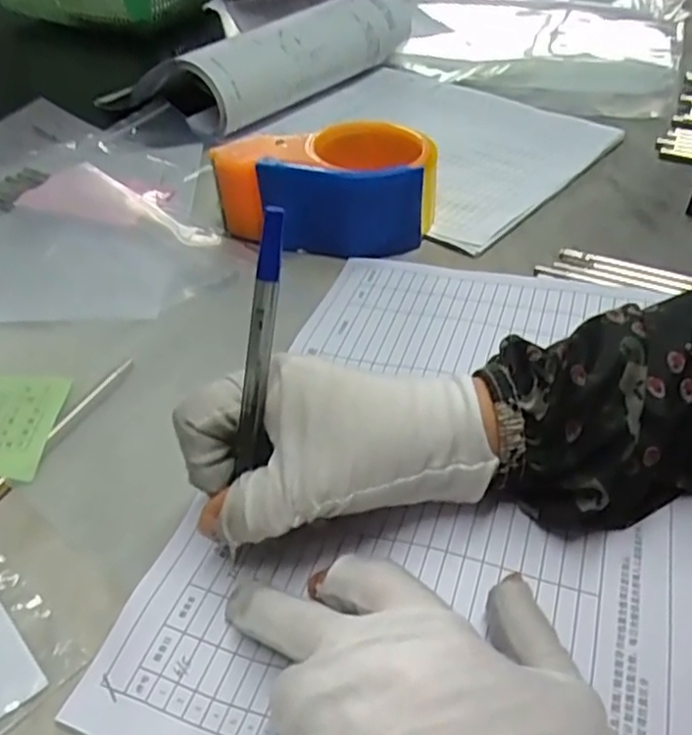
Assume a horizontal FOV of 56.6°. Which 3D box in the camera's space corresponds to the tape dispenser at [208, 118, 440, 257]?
[{"bbox_3d":[-0.006,-0.127,0.427,0.137,0.055,0.090,11,45,16],"label":"tape dispenser"}]

